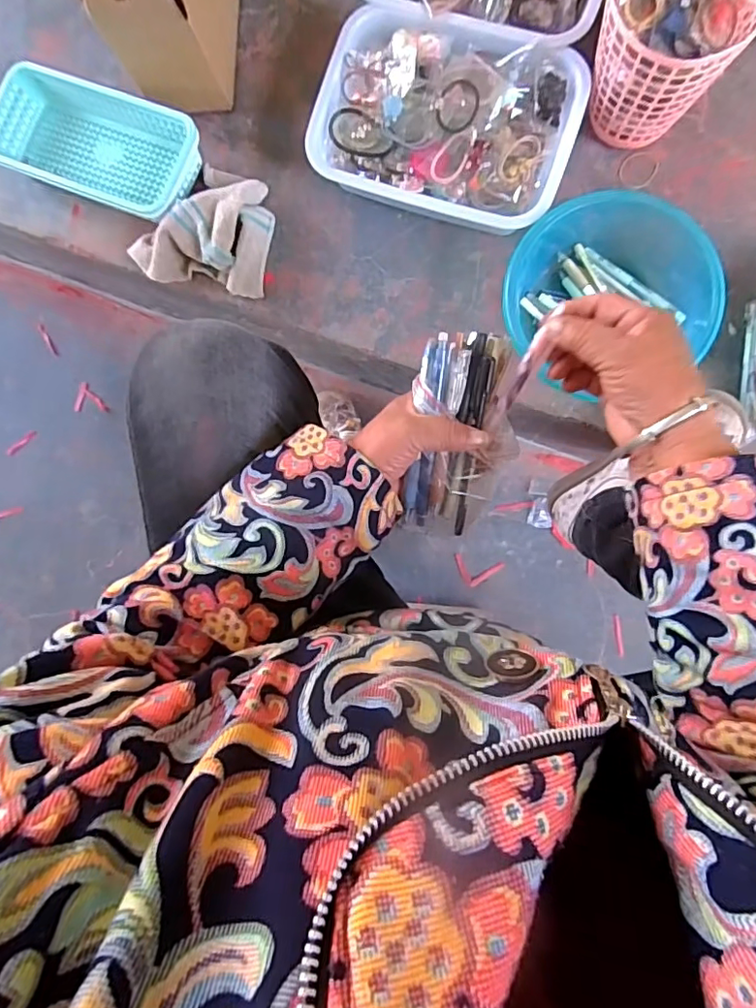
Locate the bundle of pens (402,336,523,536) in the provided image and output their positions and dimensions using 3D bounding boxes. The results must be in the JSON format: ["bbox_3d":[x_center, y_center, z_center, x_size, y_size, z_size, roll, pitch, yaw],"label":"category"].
[{"bbox_3d":[0.065,-0.051,0.416,0.075,0.027,0.149,7,107,5],"label":"bundle of pens"}]

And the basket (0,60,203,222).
[{"bbox_3d":[-0.348,-0.450,0.679,0.253,0.058,0.142,22,91,5],"label":"basket"}]

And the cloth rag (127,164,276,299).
[{"bbox_3d":[-0.216,-0.348,0.665,0.161,0.068,0.156,12,90,5],"label":"cloth rag"}]

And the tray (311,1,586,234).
[{"bbox_3d":[0.079,-0.436,0.630,0.289,0.080,0.195,17,88,9],"label":"tray"}]

